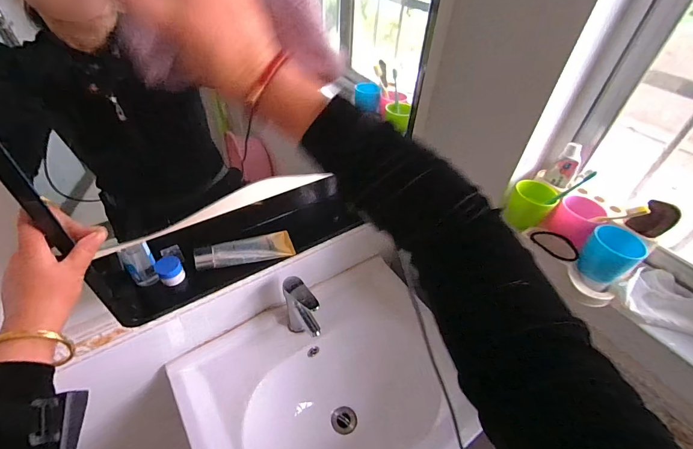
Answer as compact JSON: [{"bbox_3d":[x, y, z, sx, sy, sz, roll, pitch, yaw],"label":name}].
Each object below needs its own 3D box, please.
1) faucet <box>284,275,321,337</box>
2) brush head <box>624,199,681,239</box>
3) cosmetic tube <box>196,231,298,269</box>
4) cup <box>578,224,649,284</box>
[{"bbox_3d":[-0.098,0.217,0.772,0.054,0.190,0.118,-30,53,-30],"label":"faucet"},{"bbox_3d":[0.492,-0.007,0.538,0.047,0.074,0.020,37,68,25],"label":"brush head"},{"bbox_3d":[-0.174,0.041,0.581,0.159,0.042,0.052,-16,47,-19],"label":"cosmetic tube"},{"bbox_3d":[0.441,0.051,0.564,0.070,0.075,0.070,2,44,-2],"label":"cup"}]

